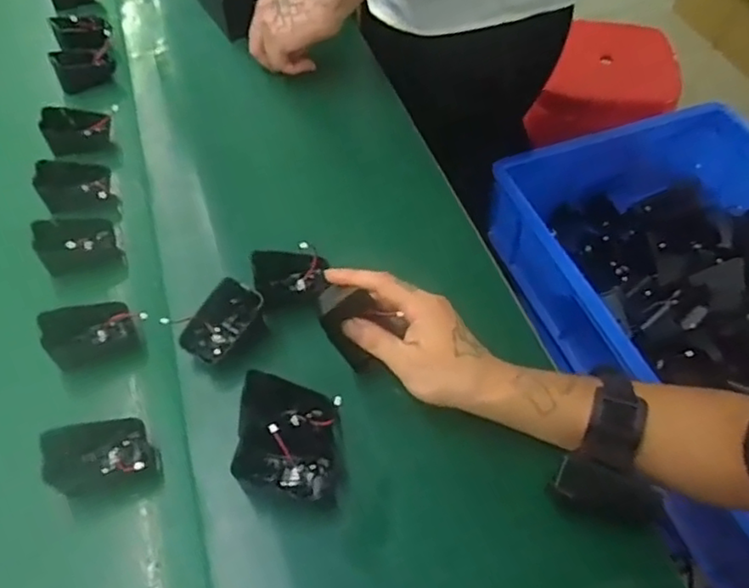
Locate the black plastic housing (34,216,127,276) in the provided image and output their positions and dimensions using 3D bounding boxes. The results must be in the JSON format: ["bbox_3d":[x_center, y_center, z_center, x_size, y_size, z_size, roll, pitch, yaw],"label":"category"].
[{"bbox_3d":[-0.272,-0.047,0.589,0.066,0.034,0.044,-18,54,-12],"label":"black plastic housing"}]

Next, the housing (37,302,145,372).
[{"bbox_3d":[-0.233,0.031,0.529,0.070,0.032,0.039,-18,54,-13],"label":"housing"}]

